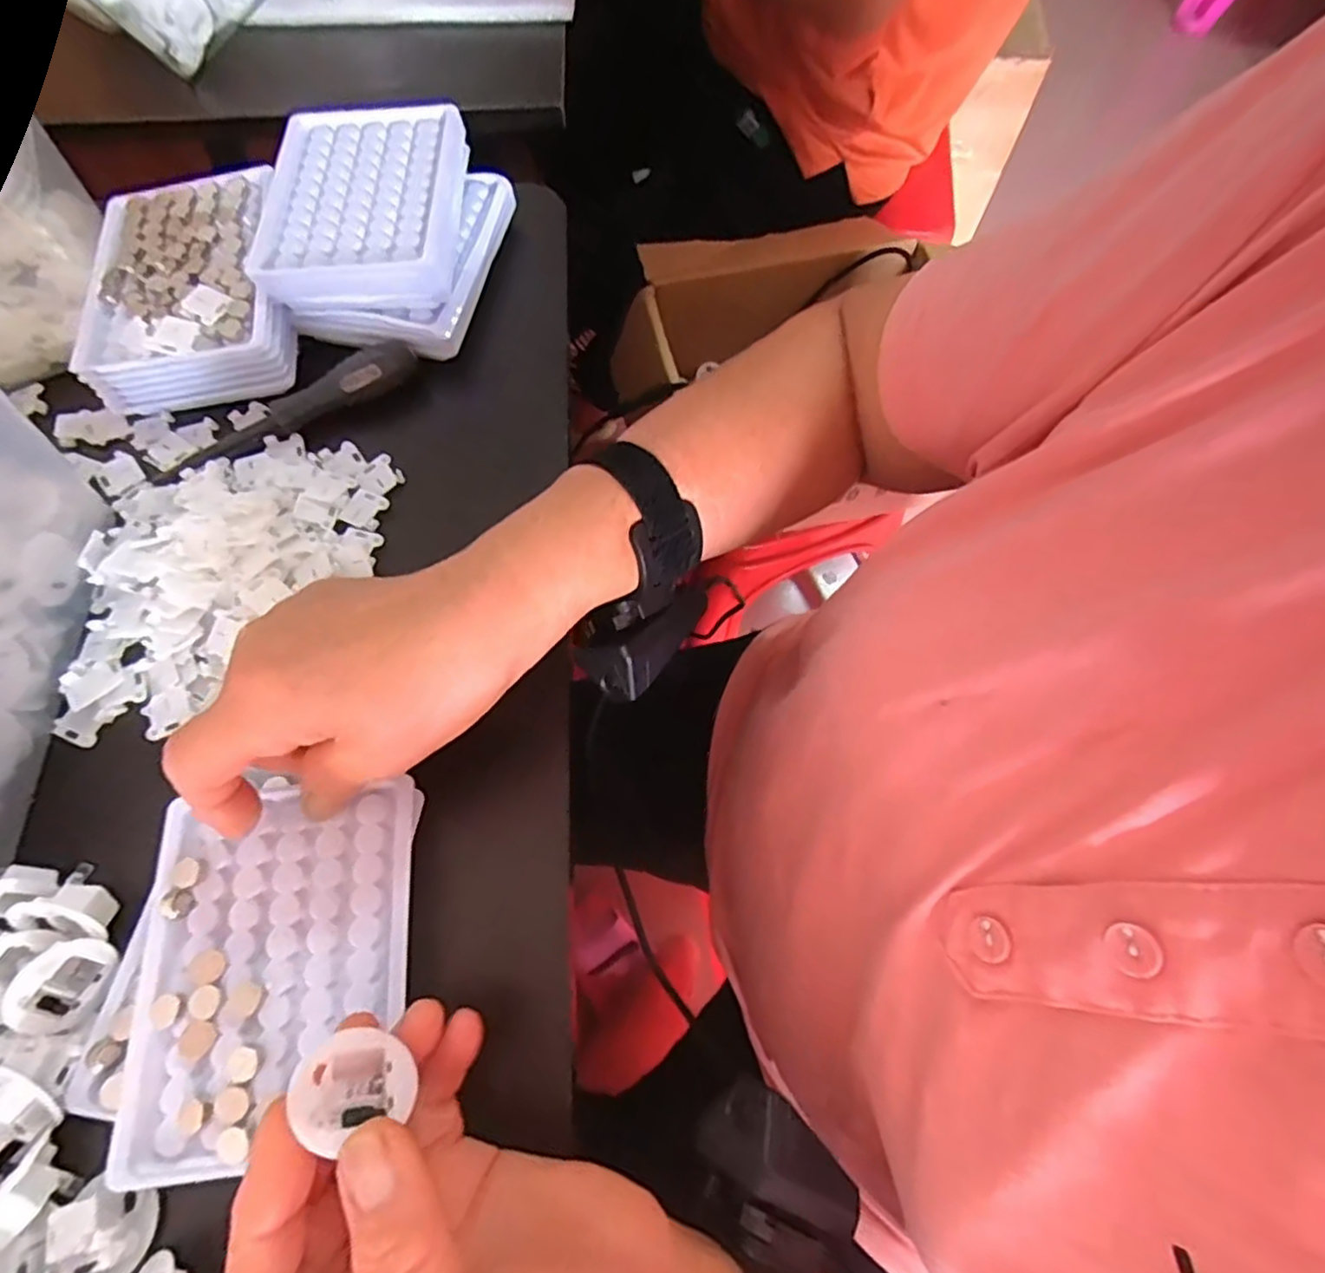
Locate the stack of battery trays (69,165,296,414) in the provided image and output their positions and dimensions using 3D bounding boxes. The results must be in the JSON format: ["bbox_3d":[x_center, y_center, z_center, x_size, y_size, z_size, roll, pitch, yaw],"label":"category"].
[{"bbox_3d":[-0.259,-0.193,0.372,0.099,0.042,0.128,-11,68,-5],"label":"stack of battery trays"}]

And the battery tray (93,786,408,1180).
[{"bbox_3d":[-0.147,0.121,0.251,0.098,0.009,0.127,-1,67,-1],"label":"battery tray"}]

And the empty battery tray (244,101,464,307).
[{"bbox_3d":[-0.167,-0.242,0.374,0.100,0.021,0.134,-2,69,2],"label":"empty battery tray"}]

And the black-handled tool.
[{"bbox_3d":[-0.199,-0.120,0.353,0.143,0.026,0.016,-25,70,-11],"label":"black-handled tool"}]

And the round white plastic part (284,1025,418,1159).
[{"bbox_3d":[-0.090,0.130,0.191,0.027,0.028,0.014,42,116,29],"label":"round white plastic part"}]

